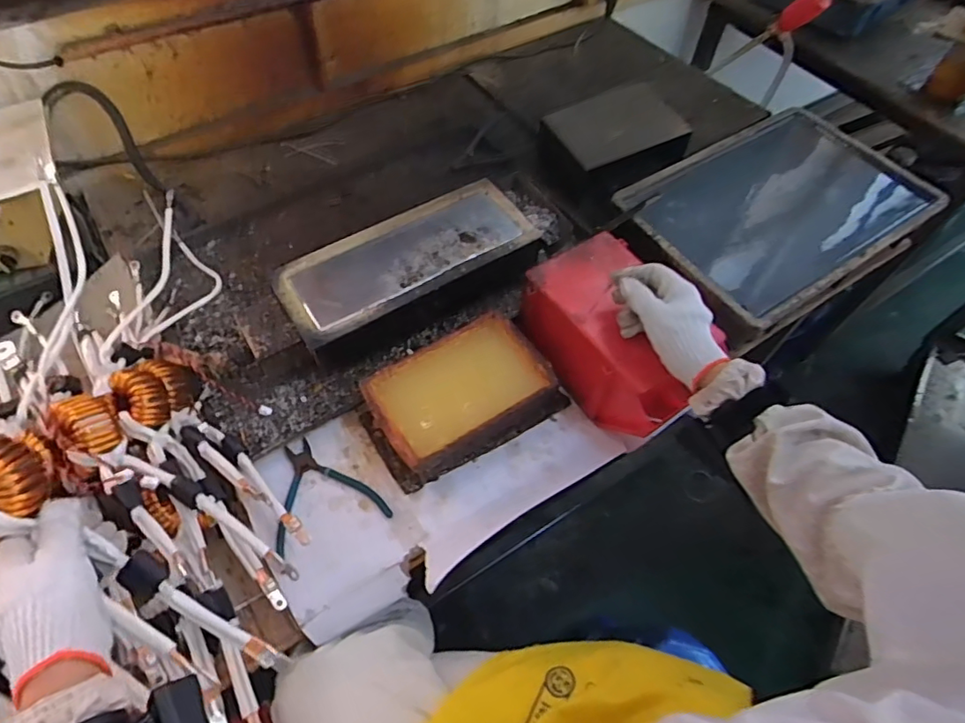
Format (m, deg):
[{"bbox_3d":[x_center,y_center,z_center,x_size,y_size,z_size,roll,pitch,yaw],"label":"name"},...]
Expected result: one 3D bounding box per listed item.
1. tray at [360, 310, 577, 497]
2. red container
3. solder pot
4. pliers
[{"bbox_3d":[-0.027,0.041,0.654,0.228,0.070,0.138,-28,62,-17],"label":"tray"},{"bbox_3d":[0.160,-0.030,0.657,0.140,0.106,0.237,-25,61,-16],"label":"red container"},{"bbox_3d":[-0.096,-0.120,0.740,0.340,0.088,0.156,-30,63,-18],"label":"solder pot"},{"bbox_3d":[-0.185,0.142,0.620,0.122,0.014,0.128,-21,61,-14],"label":"pliers"}]

